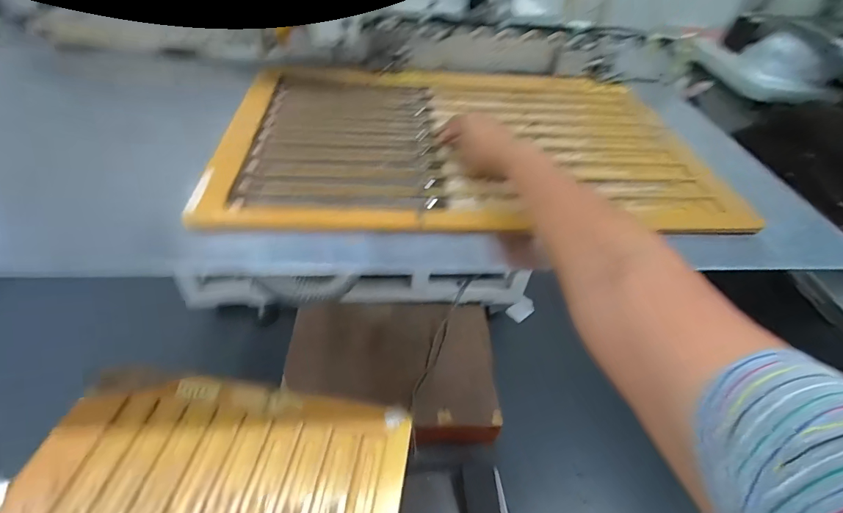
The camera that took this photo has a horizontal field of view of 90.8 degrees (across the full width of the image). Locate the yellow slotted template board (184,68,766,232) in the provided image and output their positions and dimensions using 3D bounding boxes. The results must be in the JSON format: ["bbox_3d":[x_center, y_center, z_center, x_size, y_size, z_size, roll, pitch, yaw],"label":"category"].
[{"bbox_3d":[0.072,-0.198,0.641,0.673,0.040,0.456,1,45,-6],"label":"yellow slotted template board"}]

